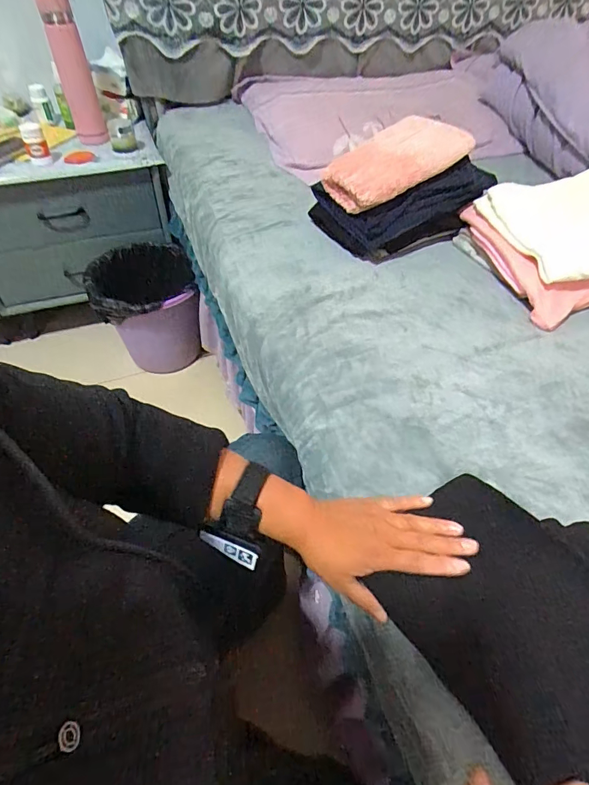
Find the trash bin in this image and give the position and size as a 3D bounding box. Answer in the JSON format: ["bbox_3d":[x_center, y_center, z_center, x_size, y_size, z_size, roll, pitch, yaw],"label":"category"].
[{"bbox_3d":[-0.408,-0.210,1.185,0.272,0.289,0.266,-12,52,-12],"label":"trash bin"}]

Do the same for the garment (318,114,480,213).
[{"bbox_3d":[0.170,-0.383,0.703,0.247,0.054,0.124,-28,56,-6],"label":"garment"}]

